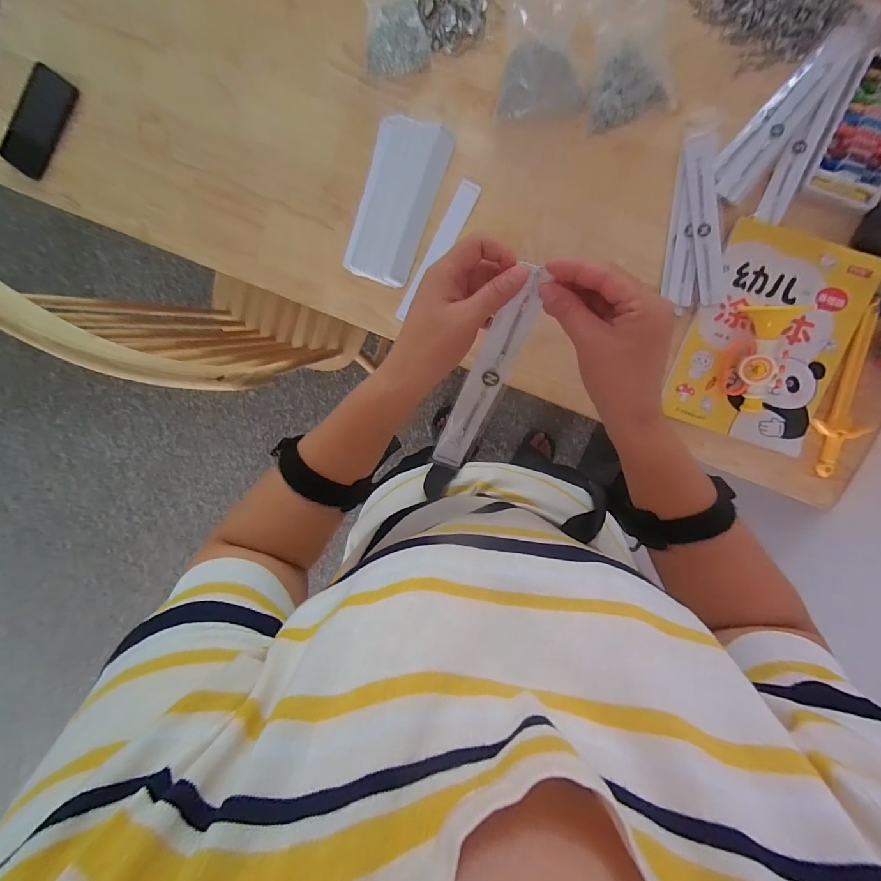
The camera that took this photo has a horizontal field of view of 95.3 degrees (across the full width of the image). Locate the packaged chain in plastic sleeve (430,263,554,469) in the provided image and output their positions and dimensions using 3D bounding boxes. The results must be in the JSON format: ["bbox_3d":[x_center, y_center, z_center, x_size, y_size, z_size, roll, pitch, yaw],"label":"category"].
[{"bbox_3d":[0.038,-0.048,0.355,0.034,0.009,0.207,27,130,3],"label":"packaged chain in plastic sleeve"}]

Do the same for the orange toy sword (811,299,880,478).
[{"bbox_3d":[0.516,-0.060,0.502,0.048,0.012,0.217,14,98,5],"label":"orange toy sword"}]

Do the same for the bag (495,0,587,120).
[{"bbox_3d":[0.124,-0.479,0.496,0.107,0.048,0.121,-4,96,7],"label":"bag"}]

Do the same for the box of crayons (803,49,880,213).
[{"bbox_3d":[0.507,-0.363,0.473,0.085,0.010,0.171,23,99,4],"label":"box of crayons"}]

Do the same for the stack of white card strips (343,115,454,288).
[{"bbox_3d":[-0.063,-0.322,0.543,0.093,0.031,0.202,22,99,4],"label":"stack of white card strips"}]

